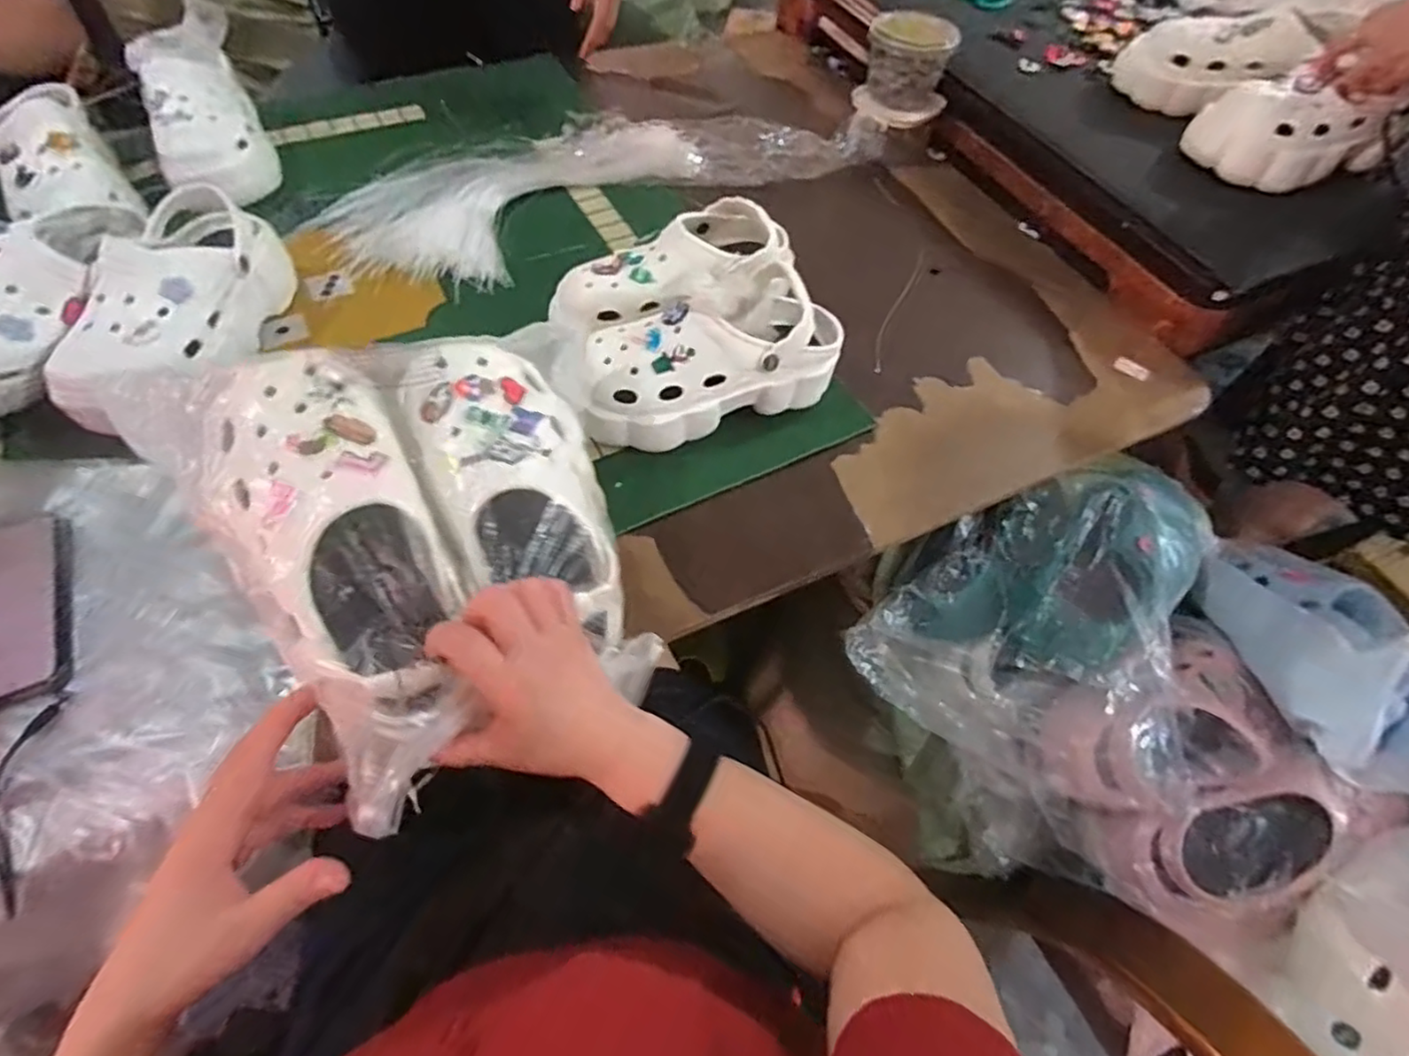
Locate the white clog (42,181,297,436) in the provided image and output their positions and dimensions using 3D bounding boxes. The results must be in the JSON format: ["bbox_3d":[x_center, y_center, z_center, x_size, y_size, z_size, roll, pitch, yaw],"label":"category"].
[{"bbox_3d":[-0.493,-0.205,0.610,0.107,0.107,0.235,2,59,-1],"label":"white clog"}]

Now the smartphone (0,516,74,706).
[{"bbox_3d":[-0.534,0.061,0.497,0.076,0.015,0.161,-22,62,-15],"label":"smartphone"}]

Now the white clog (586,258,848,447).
[{"bbox_3d":[-0.001,-0.162,0.624,0.259,0.111,0.125,-19,62,-13],"label":"white clog"}]

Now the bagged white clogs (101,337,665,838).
[{"bbox_3d":[-0.174,0.004,0.437,0.235,0.149,0.293,-30,65,-18],"label":"bagged white clogs"}]

